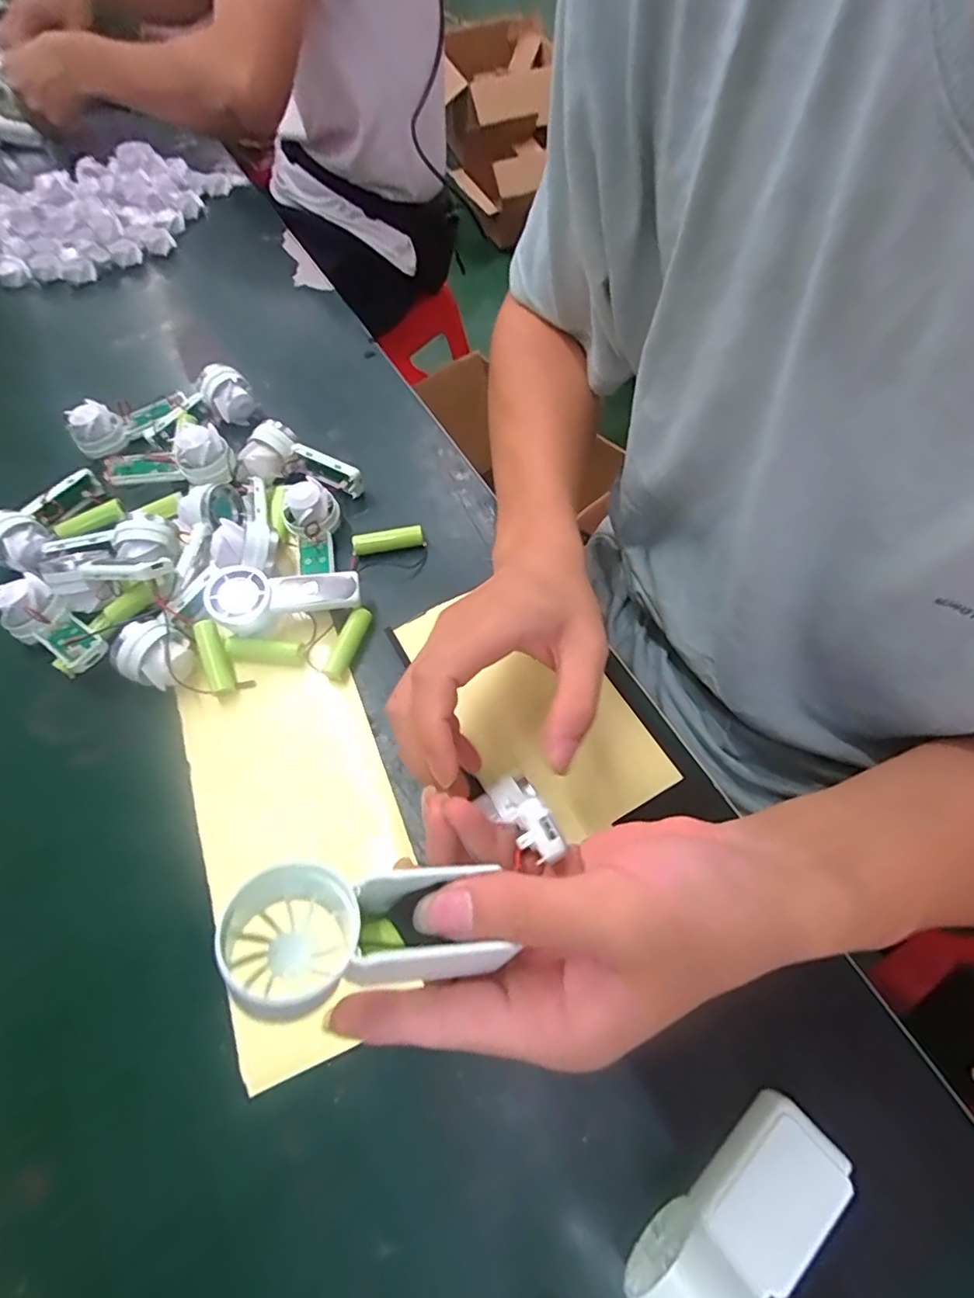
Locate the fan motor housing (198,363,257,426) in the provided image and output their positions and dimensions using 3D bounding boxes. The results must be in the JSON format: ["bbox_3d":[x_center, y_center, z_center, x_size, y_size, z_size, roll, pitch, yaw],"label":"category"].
[{"bbox_3d":[-0.216,-0.211,0.470,0.037,0.041,0.030,-25,64,-10],"label":"fan motor housing"}]

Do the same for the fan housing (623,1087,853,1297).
[{"bbox_3d":[0.098,0.227,0.224,0.092,0.043,0.034,-39,67,-16],"label":"fan housing"}]

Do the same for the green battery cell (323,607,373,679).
[{"bbox_3d":[-0.091,-0.004,0.367,0.012,0.016,0.050,21,65,13],"label":"green battery cell"}]

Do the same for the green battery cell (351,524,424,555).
[{"bbox_3d":[-0.072,-0.080,0.410,0.051,0.012,0.015,-8,62,-2],"label":"green battery cell"}]

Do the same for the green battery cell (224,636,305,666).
[{"bbox_3d":[-0.144,0.001,0.367,0.052,0.012,0.016,4,63,4],"label":"green battery cell"}]

